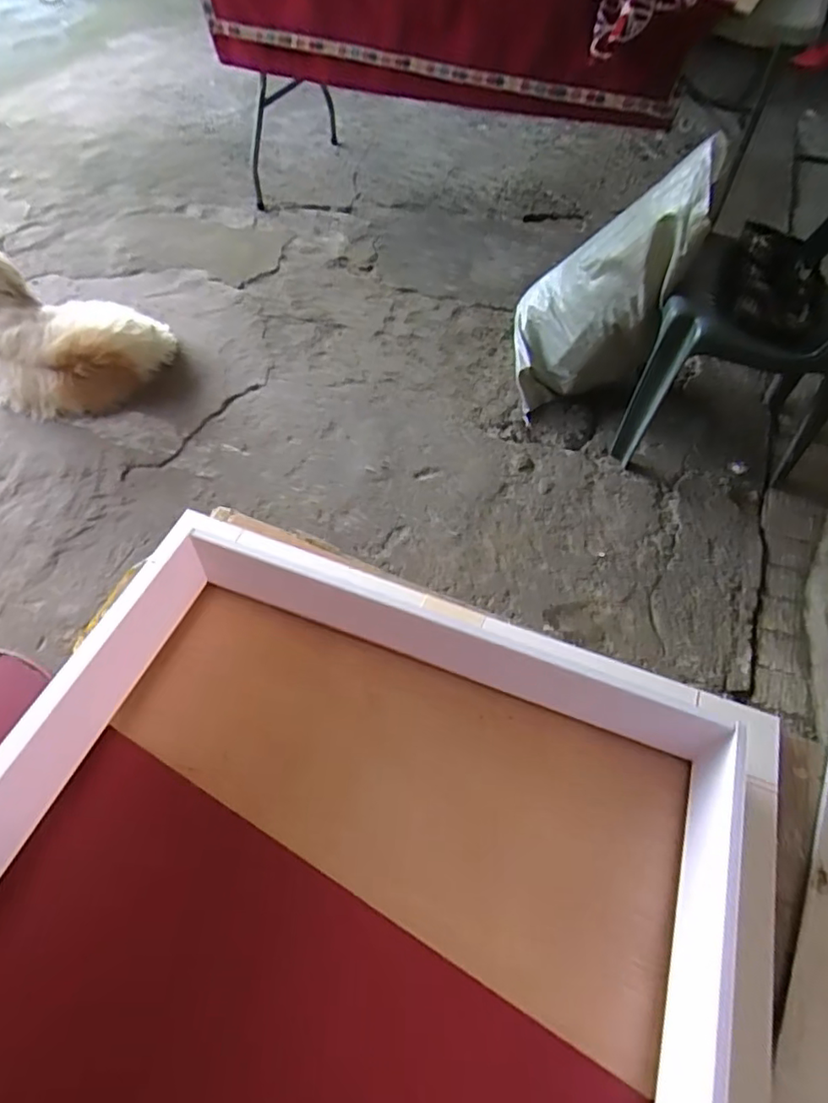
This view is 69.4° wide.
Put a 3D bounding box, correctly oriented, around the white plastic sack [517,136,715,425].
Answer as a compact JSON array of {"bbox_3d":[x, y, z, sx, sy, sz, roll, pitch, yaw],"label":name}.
[{"bbox_3d":[0.429,-0.566,1.357,0.344,0.645,0.204,48,64,1],"label":"white plastic sack"}]

